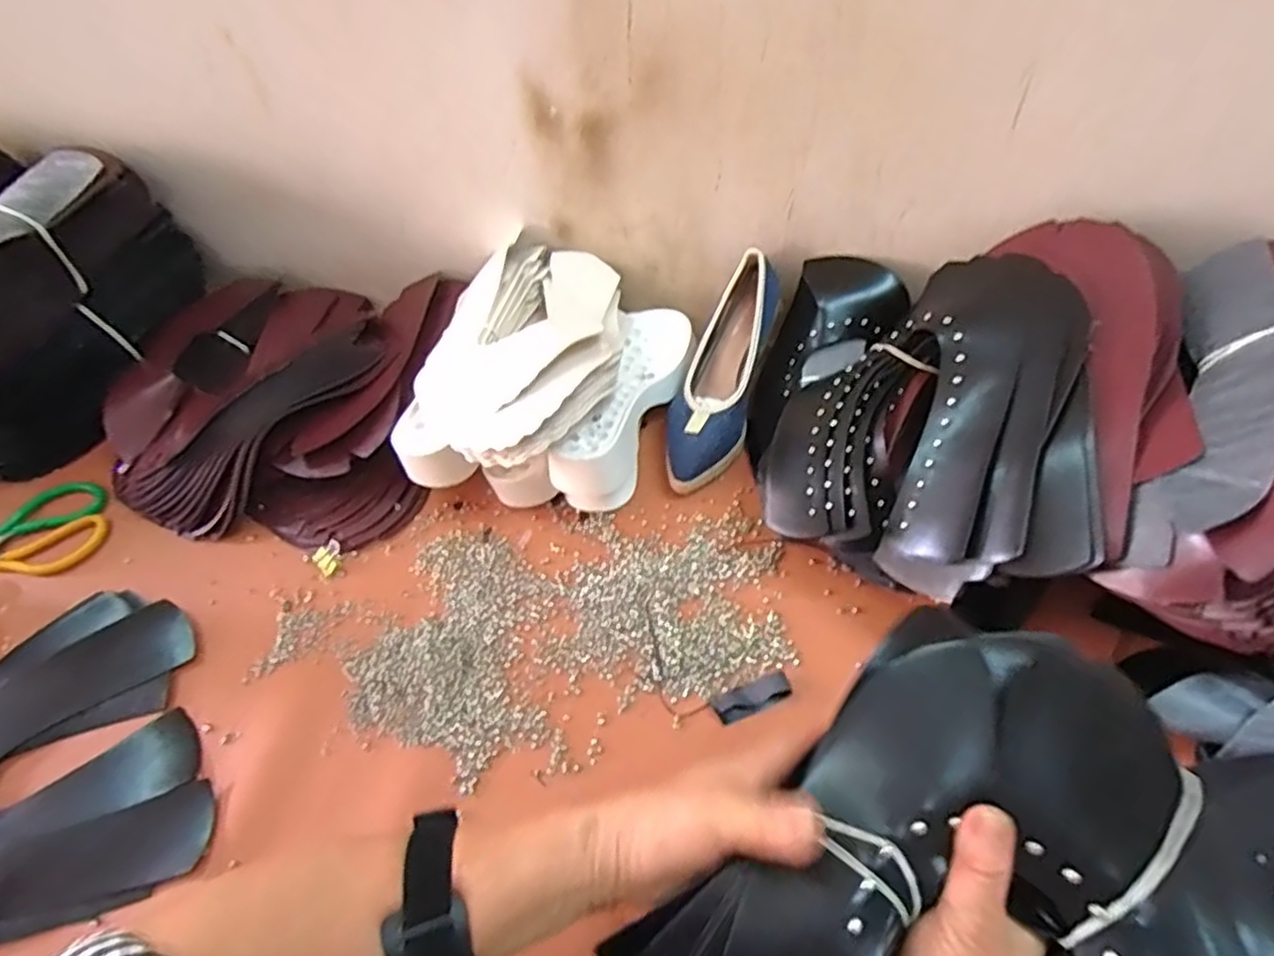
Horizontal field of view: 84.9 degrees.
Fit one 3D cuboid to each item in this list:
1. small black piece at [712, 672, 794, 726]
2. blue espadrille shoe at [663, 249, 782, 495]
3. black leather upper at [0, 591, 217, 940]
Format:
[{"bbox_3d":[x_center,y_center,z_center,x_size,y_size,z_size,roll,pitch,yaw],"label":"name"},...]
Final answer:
[{"bbox_3d":[0.095,0.181,0.576,0.064,0.009,0.023,-20,57,-9],"label":"small black piece"},{"bbox_3d":[0.081,-0.101,0.691,0.074,0.063,0.230,18,83,15],"label":"blue espadrille shoe"},{"bbox_3d":[-0.517,0.244,0.571,0.304,0.029,0.264,-22,58,-10],"label":"black leather upper"}]

